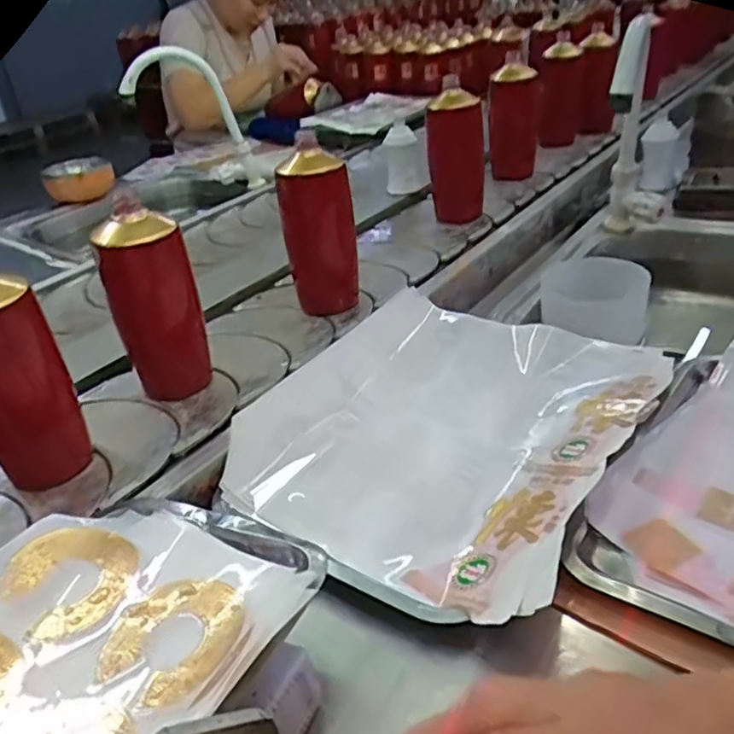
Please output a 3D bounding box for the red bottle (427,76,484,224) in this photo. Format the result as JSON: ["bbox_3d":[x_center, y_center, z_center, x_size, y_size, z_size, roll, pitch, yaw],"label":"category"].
[{"bbox_3d":[0.143,-0.351,1.047,0.087,0.204,0.075,-2,32,7],"label":"red bottle"}]

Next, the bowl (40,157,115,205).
[{"bbox_3d":[-0.647,-0.420,1.460,0.149,0.068,0.114,-18,33,-18],"label":"bowl"}]

